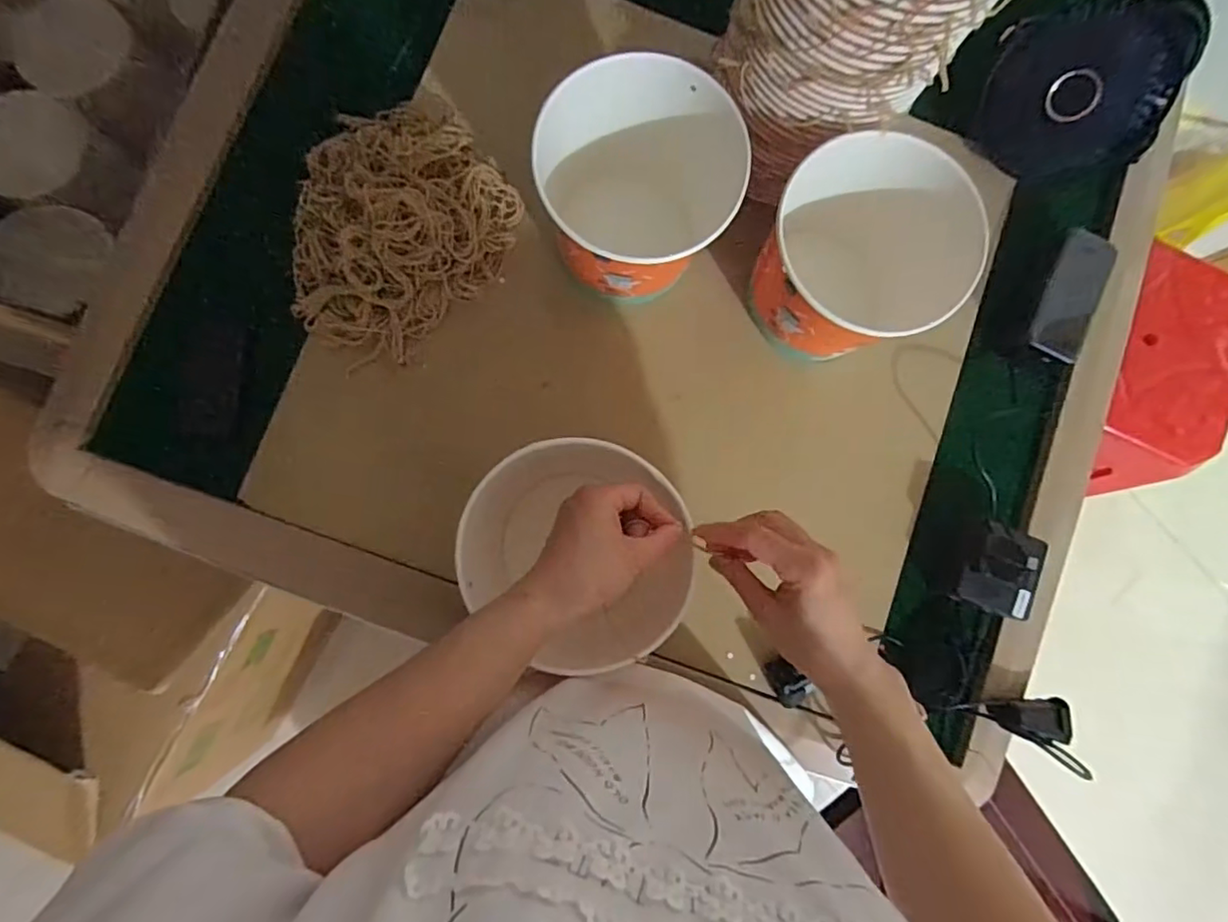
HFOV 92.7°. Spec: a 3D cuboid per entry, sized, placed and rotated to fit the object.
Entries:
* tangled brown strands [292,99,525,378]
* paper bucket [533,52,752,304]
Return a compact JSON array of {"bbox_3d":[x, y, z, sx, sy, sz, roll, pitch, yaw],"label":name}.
[{"bbox_3d":[-0.199,-0.213,0.511,0.184,0.060,0.229,45,83,1],"label":"tangled brown strands"},{"bbox_3d":[0.012,-0.225,0.493,0.137,0.129,0.155,45,83,1],"label":"paper bucket"}]

